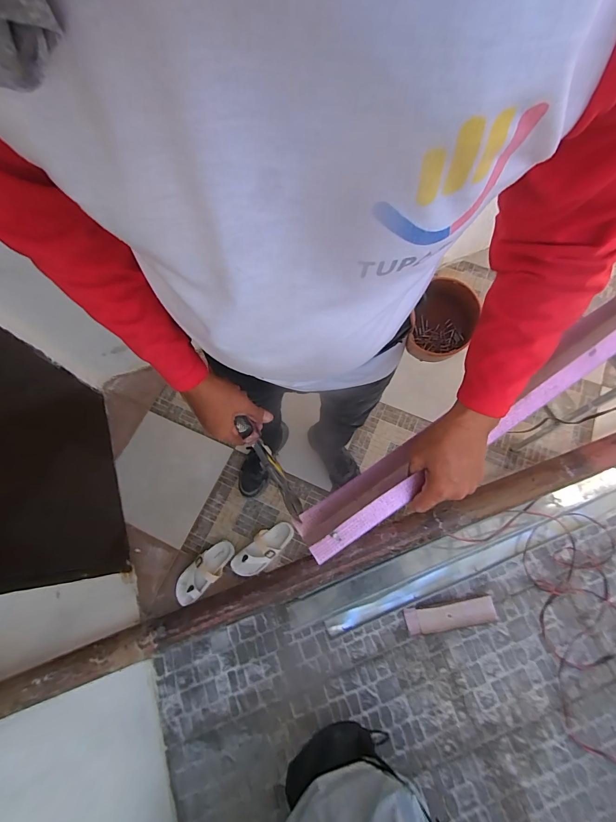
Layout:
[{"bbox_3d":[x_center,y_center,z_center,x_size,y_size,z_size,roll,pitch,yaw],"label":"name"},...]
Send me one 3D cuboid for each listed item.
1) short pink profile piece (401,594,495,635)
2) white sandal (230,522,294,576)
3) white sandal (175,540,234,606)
[{"bbox_3d":[0.462,0.652,1.130,0.293,0.030,0.072,-7,68,-2],"label":"short pink profile piece"},{"bbox_3d":[-0.148,0.461,1.190,0.227,0.060,0.095,-42,73,-14],"label":"white sandal"},{"bbox_3d":[-0.340,0.525,1.167,0.099,0.047,0.222,37,61,15],"label":"white sandal"}]

